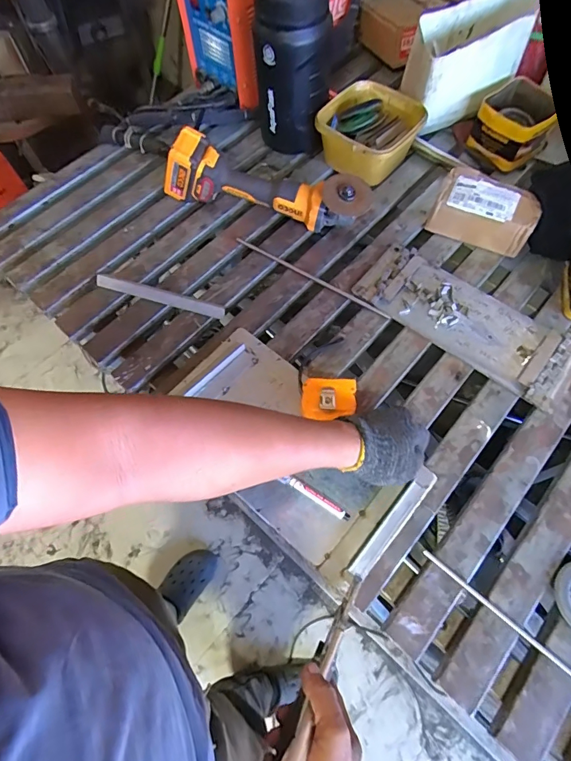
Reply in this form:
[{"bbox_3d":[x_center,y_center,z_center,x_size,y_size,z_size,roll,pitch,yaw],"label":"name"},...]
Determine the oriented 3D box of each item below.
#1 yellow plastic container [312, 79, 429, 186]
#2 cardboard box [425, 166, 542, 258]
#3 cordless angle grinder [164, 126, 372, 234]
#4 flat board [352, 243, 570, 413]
[{"bbox_3d":[0.159,-0.464,0.796,0.174,0.094,0.160,-40,70,-16],"label":"yellow plastic container"},{"bbox_3d":[0.346,-0.295,0.732,0.165,0.075,0.098,21,69,12],"label":"cardboard box"},{"bbox_3d":[-0.035,-0.352,0.743,0.372,0.126,0.112,8,66,6],"label":"cordless angle grinder"},{"bbox_3d":[0.286,-0.097,0.673,0.343,0.017,0.132,38,73,18],"label":"flat board"}]

